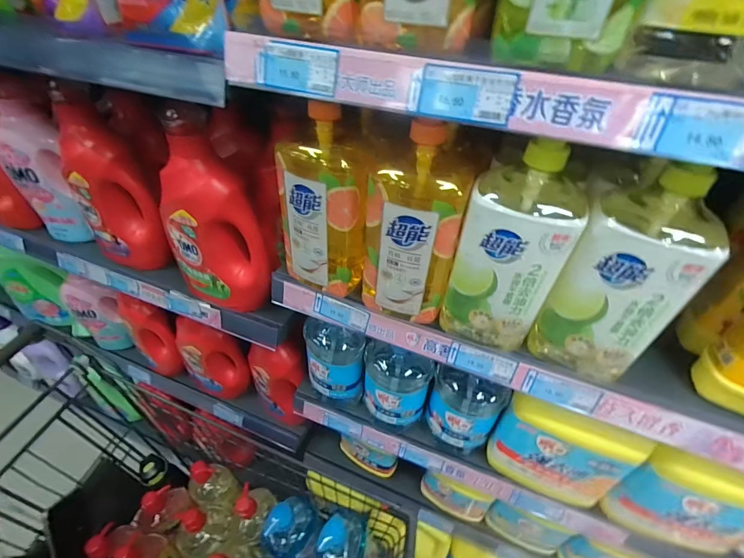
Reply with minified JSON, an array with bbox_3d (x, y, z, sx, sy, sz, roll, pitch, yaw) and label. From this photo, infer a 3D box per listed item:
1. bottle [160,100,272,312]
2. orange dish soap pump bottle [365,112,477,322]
[{"bbox_3d":[-0.249,-0.087,0.566,0.150,0.303,0.081,24,44,23],"label":"bottle"},{"bbox_3d":[0.046,-0.057,0.422,0.102,0.233,0.064,8,40,5],"label":"orange dish soap pump bottle"}]

